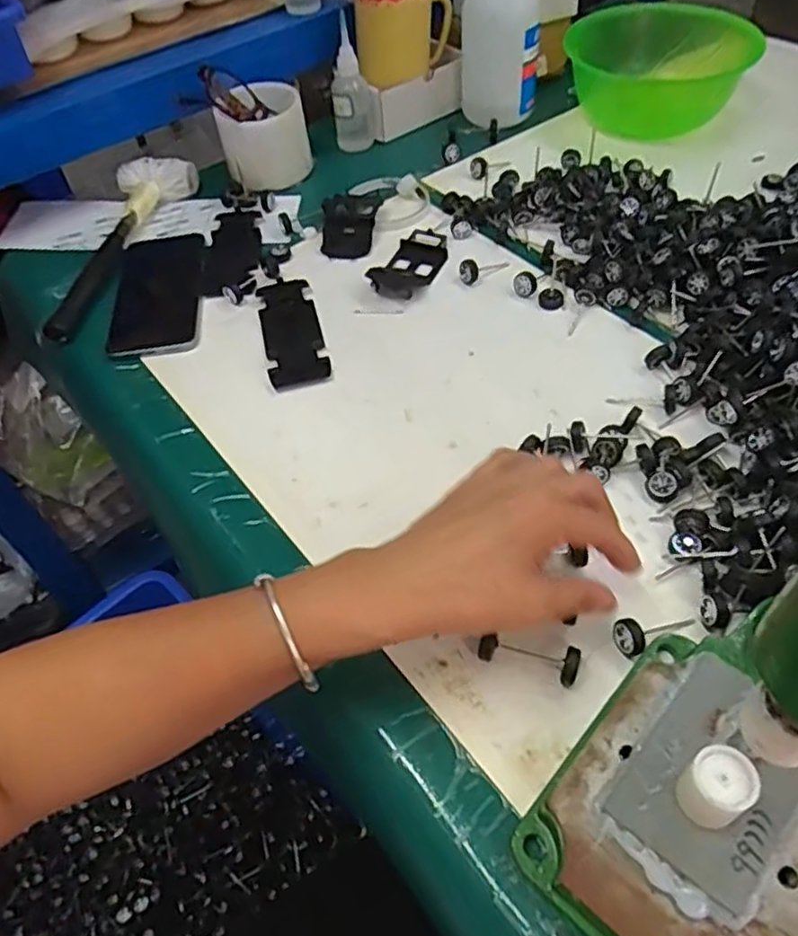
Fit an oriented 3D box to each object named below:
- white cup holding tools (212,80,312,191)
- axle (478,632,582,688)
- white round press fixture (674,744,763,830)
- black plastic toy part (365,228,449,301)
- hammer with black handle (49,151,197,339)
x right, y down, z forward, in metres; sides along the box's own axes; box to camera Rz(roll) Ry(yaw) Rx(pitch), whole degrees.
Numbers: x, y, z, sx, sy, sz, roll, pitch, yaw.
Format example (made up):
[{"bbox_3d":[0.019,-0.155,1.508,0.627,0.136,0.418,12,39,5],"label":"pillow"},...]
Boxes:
[{"bbox_3d":[-0.140,-0.347,0.725,0.088,0.073,0.080,-13,51,-4],"label":"white cup holding tools"},{"bbox_3d":[0.071,0.103,0.381,0.053,0.017,0.018,13,54,16],"label":"axle"},{"bbox_3d":[0.132,0.133,0.290,0.024,0.031,0.025,-3,51,4],"label":"white round press fixture"},{"bbox_3d":[0.012,-0.182,0.622,0.048,0.011,0.085,24,58,23],"label":"black plastic toy part"},{"bbox_3d":[-0.274,-0.218,0.663,0.067,0.032,0.243,9,53,13],"label":"hammer with black handle"}]

